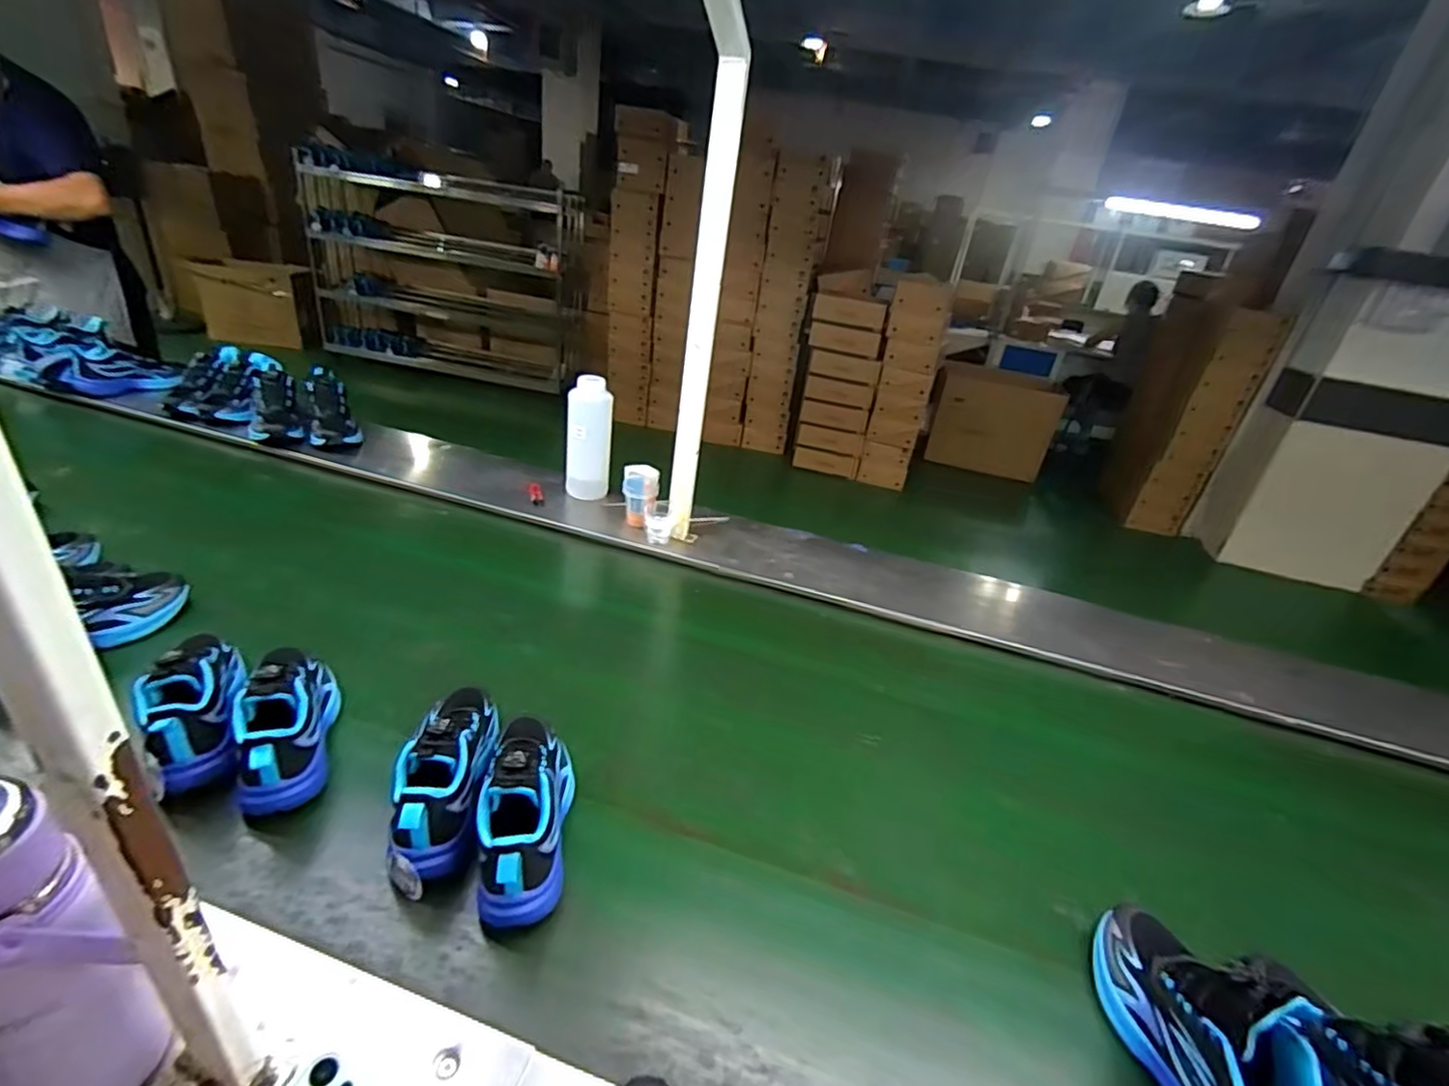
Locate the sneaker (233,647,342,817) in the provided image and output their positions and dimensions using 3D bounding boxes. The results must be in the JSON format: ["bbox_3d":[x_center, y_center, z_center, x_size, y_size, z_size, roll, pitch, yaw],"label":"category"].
[{"bbox_3d":[-0.499,0.191,0.724,0.078,0.115,0.243,-6,30,-21],"label":"sneaker"}]

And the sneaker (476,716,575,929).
[{"bbox_3d":[-0.201,0.251,0.653,0.079,0.108,0.231,-1,29,-12],"label":"sneaker"}]

